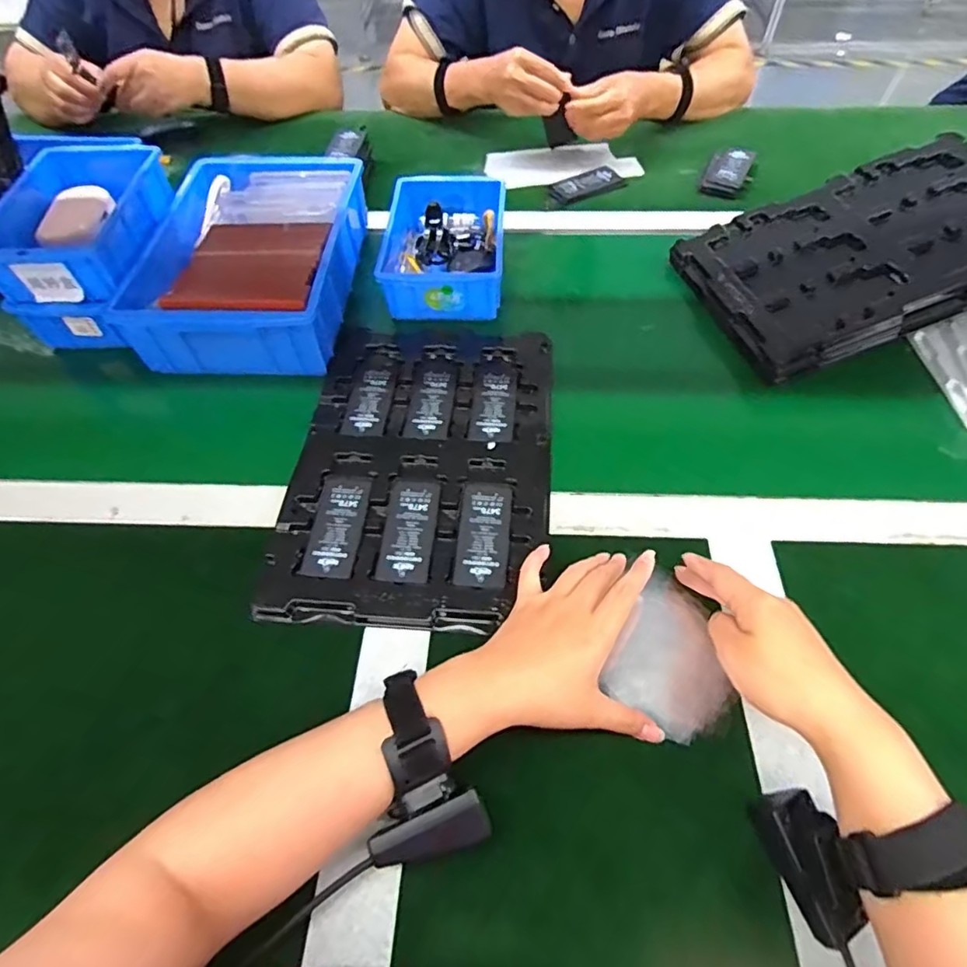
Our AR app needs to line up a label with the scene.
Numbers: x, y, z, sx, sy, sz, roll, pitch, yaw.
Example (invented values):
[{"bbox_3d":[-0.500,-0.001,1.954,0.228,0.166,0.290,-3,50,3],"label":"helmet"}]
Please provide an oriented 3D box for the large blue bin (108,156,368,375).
[{"bbox_3d":[-0.260,-0.261,0.646,0.214,0.094,0.316,2,56,3],"label":"large blue bin"}]

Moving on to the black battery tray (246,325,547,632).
[{"bbox_3d":[-0.055,-0.042,0.536,0.229,0.015,0.371,1,55,4],"label":"black battery tray"}]

